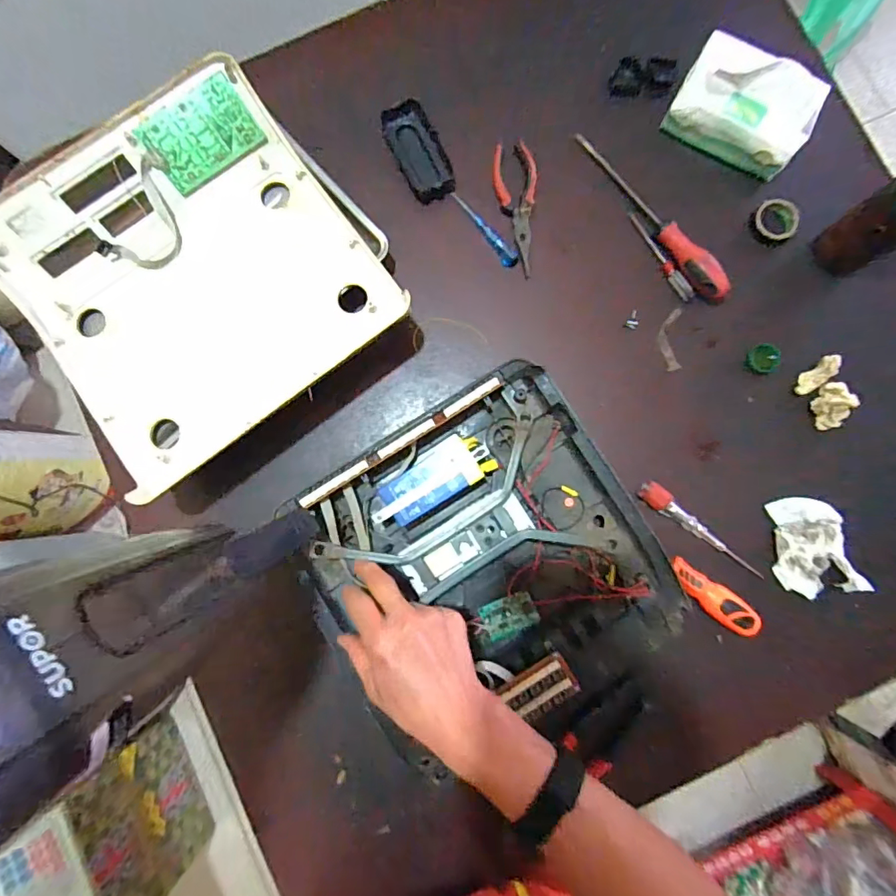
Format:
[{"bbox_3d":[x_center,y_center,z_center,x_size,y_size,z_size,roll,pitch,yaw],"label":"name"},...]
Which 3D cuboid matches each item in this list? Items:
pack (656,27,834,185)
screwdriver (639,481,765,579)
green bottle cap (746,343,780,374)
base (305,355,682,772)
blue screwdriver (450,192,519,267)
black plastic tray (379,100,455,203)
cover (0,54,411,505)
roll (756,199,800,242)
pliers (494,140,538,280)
[{"bbox_3d":[0.330,-0.378,0.552,0.144,0.065,0.086,31,86,4],"label":"pack"},{"bbox_3d":[0.273,0.088,0.539,0.153,0.020,0.023,36,87,4],"label":"screwdriver"},{"bbox_3d":[0.349,-0.098,0.556,0.032,0.018,0.033,0,85,2],"label":"green bottle cap"},{"bbox_3d":[0.039,0.119,0.511,0.308,0.050,0.321,-33,85,-2],"label":"base"},{"bbox_3d":[0.044,-0.257,0.584,0.017,0.014,0.113,-35,85,-2],"label":"blue screwdriver"},{"bbox_3d":[-0.034,-0.347,0.588,0.053,0.019,0.116,-27,85,-1],"label":"black plastic tray"},{"bbox_3d":[-0.261,-0.178,0.526,0.341,0.056,0.349,-36,85,-2],"label":"cover"},{"bbox_3d":[0.373,-0.260,0.572,0.047,0.015,0.044,0,85,2],"label":"roll"},{"bbox_3d":[0.077,-0.284,0.580,0.048,0.020,0.160,1,85,2],"label":"pliers"}]

